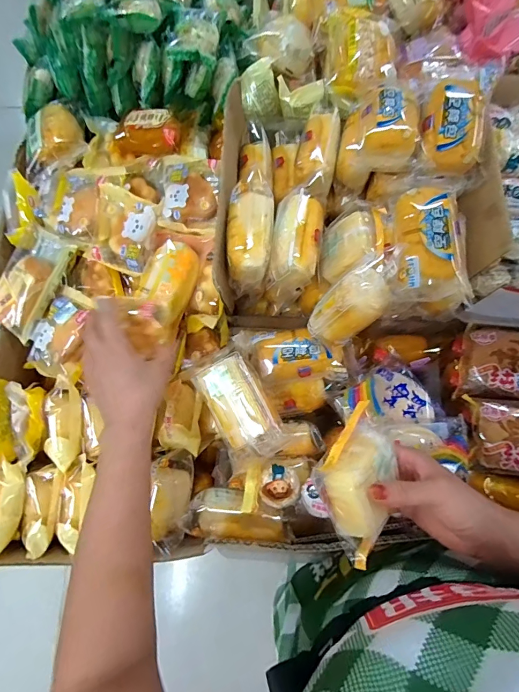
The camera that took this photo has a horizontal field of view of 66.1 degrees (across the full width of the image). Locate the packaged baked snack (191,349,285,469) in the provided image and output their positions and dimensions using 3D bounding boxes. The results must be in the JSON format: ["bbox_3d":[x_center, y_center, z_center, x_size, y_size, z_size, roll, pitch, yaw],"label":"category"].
[{"bbox_3d":[-0.021,0.070,0.453,0.069,0.026,0.119,-24,75,-6],"label":"packaged baked snack"}]

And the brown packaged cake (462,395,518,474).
[{"bbox_3d":[0.311,0.104,0.480,0.094,0.033,0.095,-4,74,0],"label":"brown packaged cake"}]

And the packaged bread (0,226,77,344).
[{"bbox_3d":[-0.310,-0.089,0.533,0.077,0.038,0.141,25,76,8],"label":"packaged bread"}]

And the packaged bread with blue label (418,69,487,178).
[{"bbox_3d":[0.215,-0.259,0.441,0.064,0.042,0.137,2,74,1],"label":"packaged bread with blue label"}]

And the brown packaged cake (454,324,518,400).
[{"bbox_3d":[0.311,0.021,0.513,0.098,0.045,0.092,2,77,16],"label":"brown packaged cake"}]

